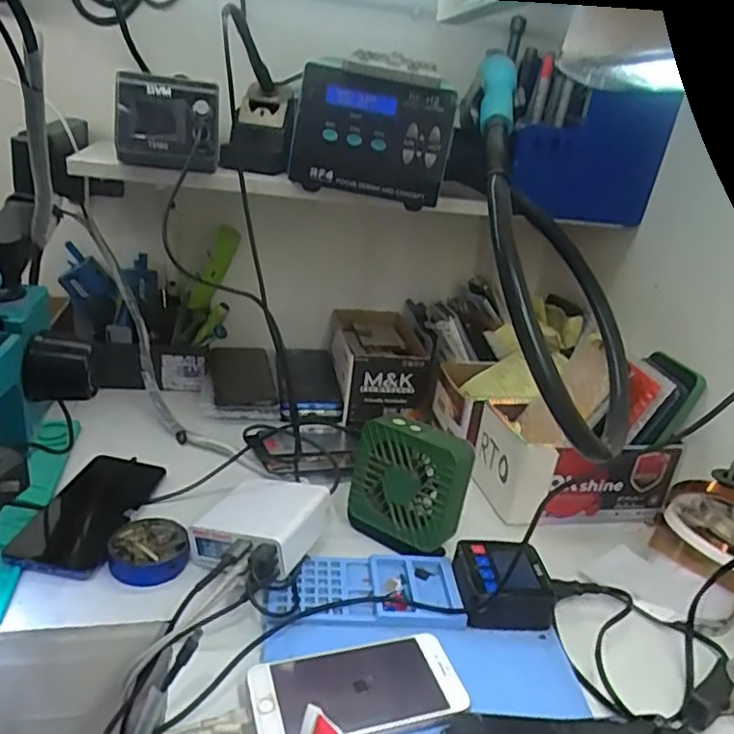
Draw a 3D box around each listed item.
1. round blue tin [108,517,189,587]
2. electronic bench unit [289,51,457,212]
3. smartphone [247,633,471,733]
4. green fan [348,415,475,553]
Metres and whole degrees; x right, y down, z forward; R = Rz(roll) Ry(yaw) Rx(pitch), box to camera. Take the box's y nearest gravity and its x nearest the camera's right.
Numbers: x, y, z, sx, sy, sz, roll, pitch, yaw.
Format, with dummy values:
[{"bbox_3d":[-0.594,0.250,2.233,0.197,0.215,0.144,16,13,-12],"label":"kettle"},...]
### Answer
[{"bbox_3d":[-0.176,0.147,0.512,0.060,0.017,0.054,3,22,-11],"label":"round blue tin"},{"bbox_3d":[0.006,-0.232,0.621,0.145,0.117,0.096,7,22,-2],"label":"electronic bench unit"},{"bbox_3d":[-0.005,0.206,0.405,0.134,0.012,0.066,-3,24,-18],"label":"smartphone"},{"bbox_3d":[0.036,0.101,0.551,0.098,0.096,0.051,19,24,27],"label":"green fan"}]

